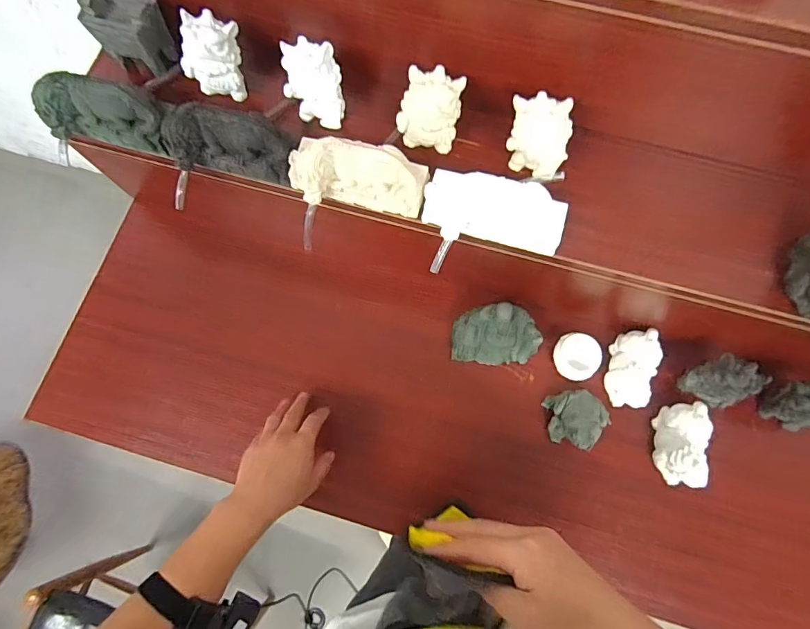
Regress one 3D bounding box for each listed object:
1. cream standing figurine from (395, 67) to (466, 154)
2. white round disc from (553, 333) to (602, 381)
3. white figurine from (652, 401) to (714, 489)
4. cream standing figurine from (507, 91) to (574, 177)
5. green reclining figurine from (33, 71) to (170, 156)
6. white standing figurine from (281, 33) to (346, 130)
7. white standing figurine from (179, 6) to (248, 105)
[{"bbox_3d":[0.032,-0.255,0.552,0.072,0.089,0.059,18,75,5],"label":"cream standing figurine"},{"bbox_3d":[0.270,0.067,0.684,0.069,0.036,0.068,0,74,0],"label":"white round disc"},{"bbox_3d":[0.407,0.187,0.631,0.068,0.060,0.117,5,74,1],"label":"white figurine"},{"bbox_3d":[0.166,-0.222,0.544,0.077,0.089,0.041,16,74,5],"label":"cream standing figurine"},{"bbox_3d":[-0.394,-0.266,0.564,0.155,0.072,0.067,4,74,1],"label":"green reclining figurine"},{"bbox_3d":[-0.116,-0.297,0.563,0.074,0.090,0.051,11,74,3],"label":"white standing figurine"},{"bbox_3d":[-0.254,-0.340,0.574,0.073,0.089,0.055,16,74,4],"label":"white standing figurine"}]

